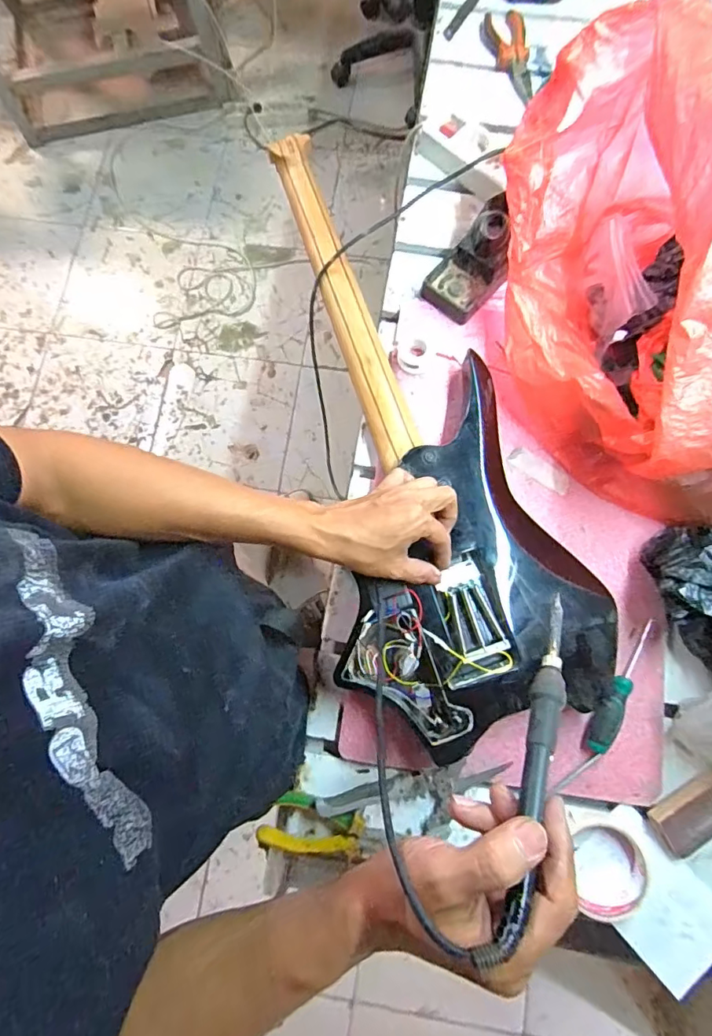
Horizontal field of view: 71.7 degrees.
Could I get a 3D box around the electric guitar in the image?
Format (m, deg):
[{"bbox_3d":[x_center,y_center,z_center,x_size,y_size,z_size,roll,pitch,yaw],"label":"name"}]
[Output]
[{"bbox_3d":[0.042,-0.131,0.558,0.257,0.074,0.726,-17,75,-2],"label":"electric guitar"}]

